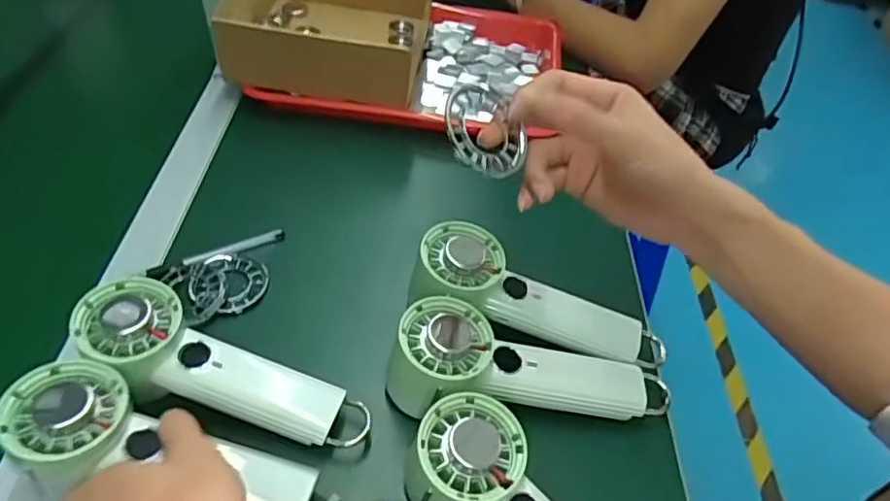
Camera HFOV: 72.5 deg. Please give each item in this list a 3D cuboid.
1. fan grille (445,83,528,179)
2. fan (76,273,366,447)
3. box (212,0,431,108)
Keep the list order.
[{"bbox_3d":[0.023,-0.071,0.362,0.053,0.008,0.060,-31,91,-41],"label":"fan grille"},{"bbox_3d":[-0.145,0.077,0.399,0.195,0.059,0.066,16,47,7],"label":"fan"},{"bbox_3d":[-0.128,-0.259,0.690,0.198,0.085,0.219,8,47,2],"label":"box"}]

